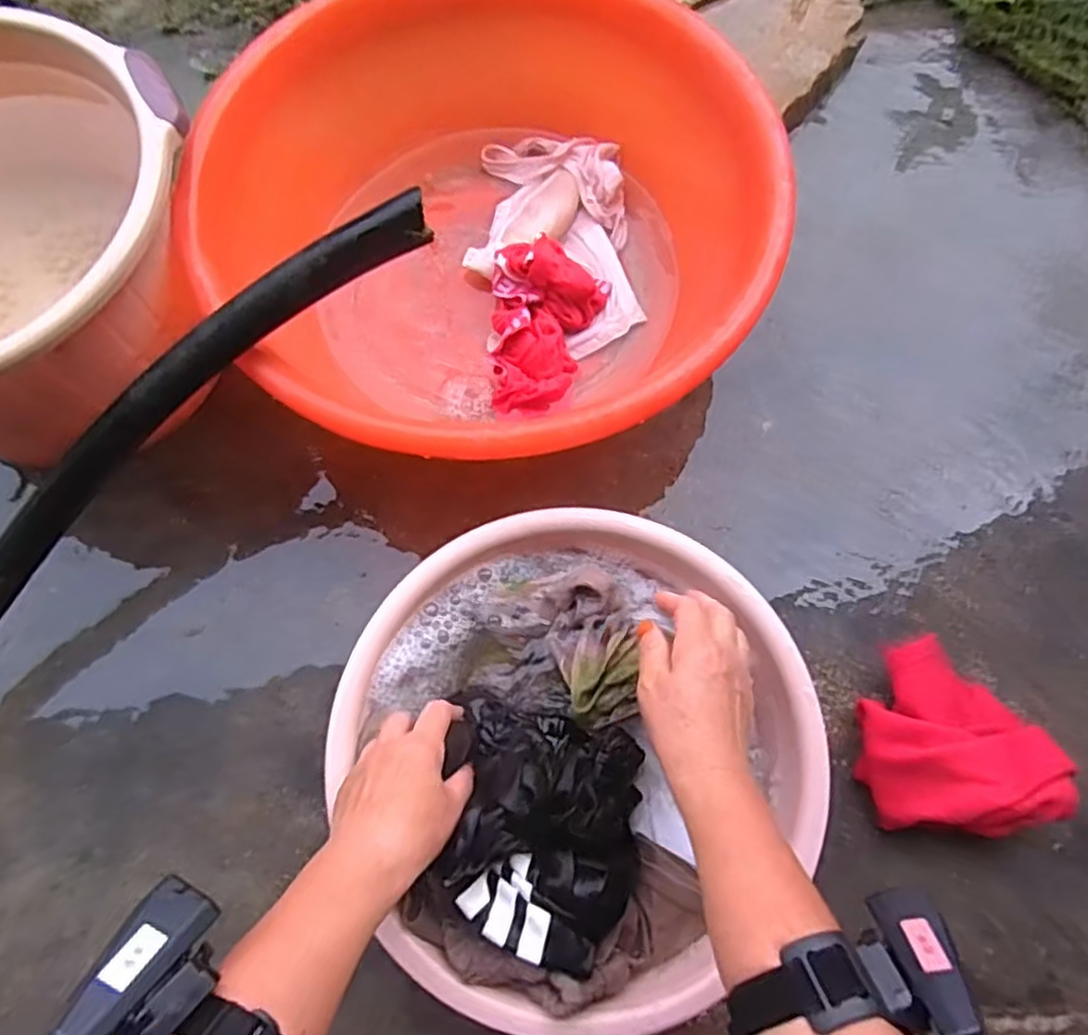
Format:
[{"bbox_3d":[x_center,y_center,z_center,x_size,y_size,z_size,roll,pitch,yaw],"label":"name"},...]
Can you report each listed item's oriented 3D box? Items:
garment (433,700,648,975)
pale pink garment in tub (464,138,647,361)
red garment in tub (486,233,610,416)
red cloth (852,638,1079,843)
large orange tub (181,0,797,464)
[{"bbox_3d":[-0.002,0.205,0.466,0.132,0.089,0.147,11,71,3],"label":"garment"},{"bbox_3d":[0.009,-0.305,0.774,0.174,0.036,0.269,-5,70,-2],"label":"pale pink garment in tub"},{"bbox_3d":[-0.002,-0.194,0.708,0.112,0.060,0.171,8,74,3],"label":"red garment in tub"},{"bbox_3d":[0.340,0.181,0.594,0.139,0.089,0.149,1,74,1],"label":"red cloth"},{"bbox_3d":[-0.047,-0.272,0.693,0.508,0.193,0.505,0,70,0],"label":"large orange tub"}]

